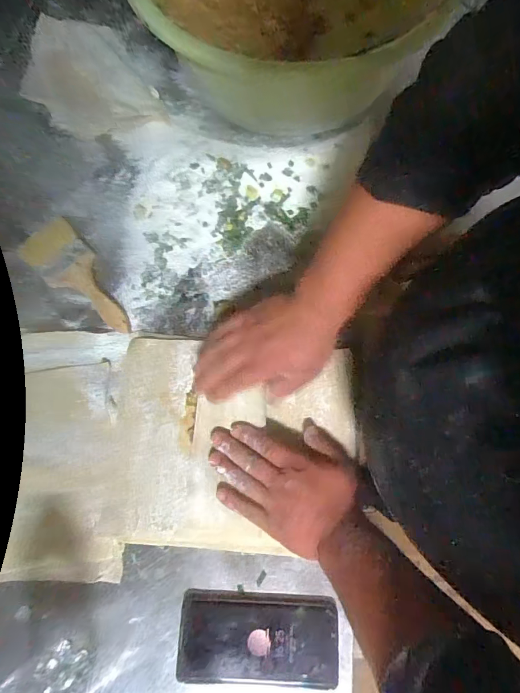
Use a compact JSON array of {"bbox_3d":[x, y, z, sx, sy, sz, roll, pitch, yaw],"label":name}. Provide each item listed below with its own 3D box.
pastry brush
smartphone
[{"bbox_3d":[-0.242,-0.091,0.555,0.072,0.017,0.191,-40,75,-12],"label":"pastry brush"},{"bbox_3d":[-0.001,0.301,0.433,0.163,0.010,0.079,3,71,2],"label":"smartphone"}]

